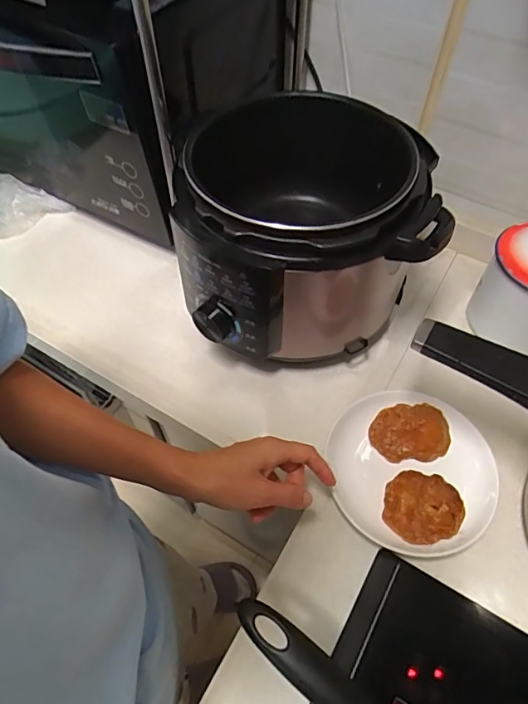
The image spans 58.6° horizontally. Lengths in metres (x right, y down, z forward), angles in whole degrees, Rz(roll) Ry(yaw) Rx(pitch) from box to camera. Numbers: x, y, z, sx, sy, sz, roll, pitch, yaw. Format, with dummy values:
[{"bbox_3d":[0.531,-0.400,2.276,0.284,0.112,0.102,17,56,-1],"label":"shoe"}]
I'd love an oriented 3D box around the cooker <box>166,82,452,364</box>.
[{"bbox_3d":[0.042,-0.128,0.555,0.271,0.217,0.264,7,56,5],"label":"cooker"}]

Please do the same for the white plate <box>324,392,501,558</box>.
[{"bbox_3d":[0.154,0.123,0.495,0.162,0.031,0.163,0,56,0],"label":"white plate"}]

